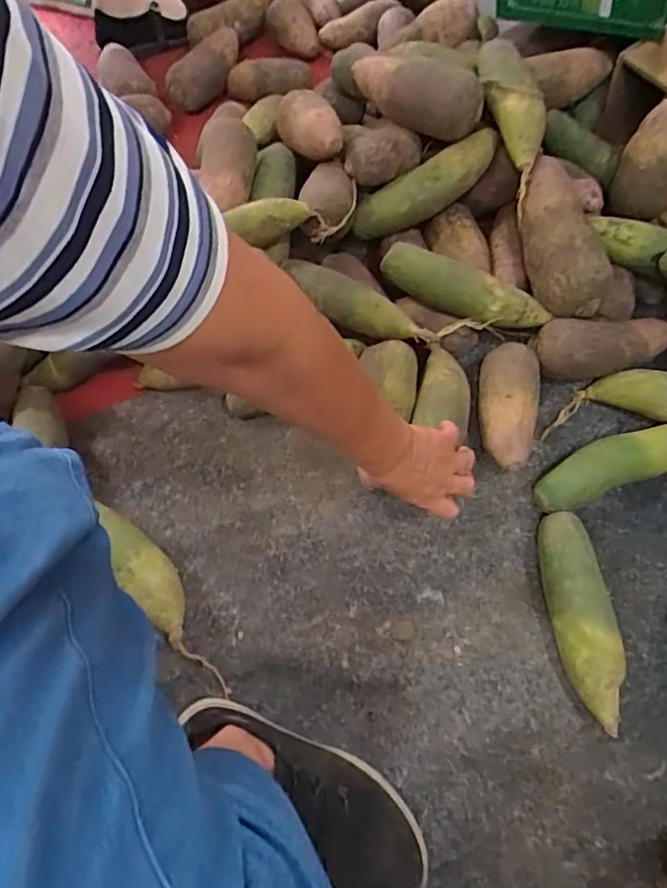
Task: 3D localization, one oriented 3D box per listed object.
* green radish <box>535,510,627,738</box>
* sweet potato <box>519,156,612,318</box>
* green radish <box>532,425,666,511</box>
[{"bbox_3d":[0.238,0.165,0.559,0.054,0.048,0.204,-7,63,0],"label":"green radish"},{"bbox_3d":[0.270,-0.248,0.676,0.080,0.067,0.191,-10,81,-1],"label":"sweet potato"},{"bbox_3d":[0.304,0.022,0.625,0.182,0.062,0.062,-19,63,-6],"label":"green radish"}]

